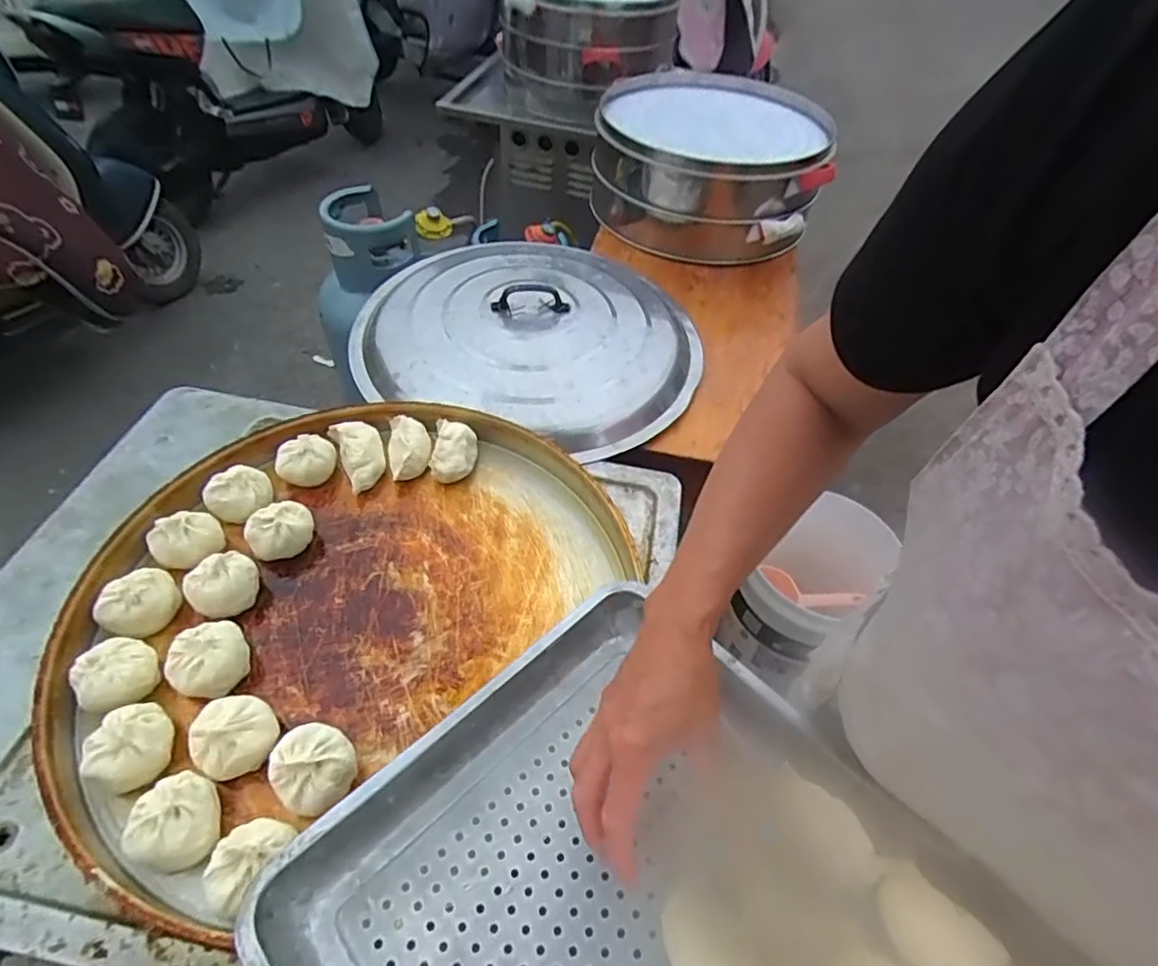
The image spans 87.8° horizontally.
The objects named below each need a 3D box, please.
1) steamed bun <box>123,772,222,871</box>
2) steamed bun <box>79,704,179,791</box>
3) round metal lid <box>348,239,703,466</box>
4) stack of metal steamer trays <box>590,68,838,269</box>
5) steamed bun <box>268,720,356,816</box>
[{"bbox_3d":[-0.320,0.273,0.484,0.060,0.062,0.059,-12,50,-12],"label":"steamed bun"},{"bbox_3d":[-0.380,0.222,0.510,0.051,0.040,0.062,13,50,10],"label":"steamed bun"},{"bbox_3d":[-0.071,-0.275,1.002,0.518,0.081,0.518,1,49,-1],"label":"round metal lid"},{"bbox_3d":[0.257,-0.656,1.259,0.415,0.214,0.412,13,50,9],"label":"stack of metal steamer trays"},{"bbox_3d":[-0.225,0.243,0.513,0.061,0.054,0.063,1,49,-1],"label":"steamed bun"}]

